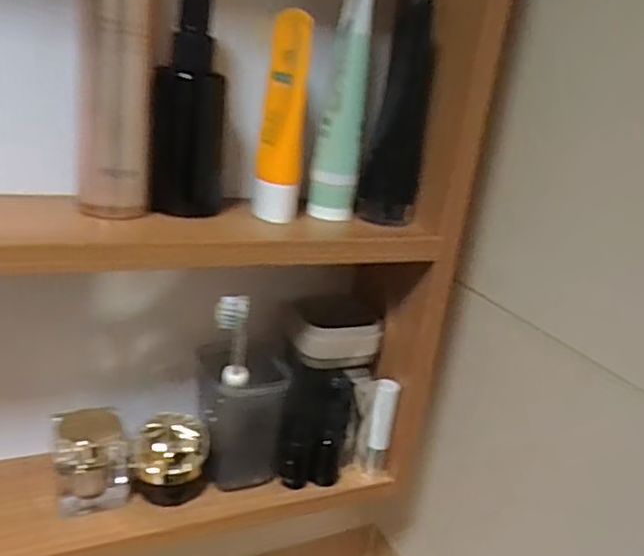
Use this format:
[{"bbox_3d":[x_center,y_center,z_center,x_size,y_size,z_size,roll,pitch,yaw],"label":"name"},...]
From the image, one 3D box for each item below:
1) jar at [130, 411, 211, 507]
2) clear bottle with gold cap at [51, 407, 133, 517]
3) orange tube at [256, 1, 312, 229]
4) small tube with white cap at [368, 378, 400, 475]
[{"bbox_3d":[-0.105,0.125,0.445,0.050,0.053,0.043,7,20,-2],"label":"jar"},{"bbox_3d":[-0.155,0.125,0.434,0.050,0.066,0.044,0,21,-20],"label":"clear bottle with gold cap"},{"bbox_3d":[-0.024,-0.102,0.409,0.029,0.124,0.036,6,20,-5],"label":"orange tube"},{"bbox_3d":[0.045,0.114,0.491,0.017,0.076,0.013,11,20,9],"label":"small tube with white cap"}]

